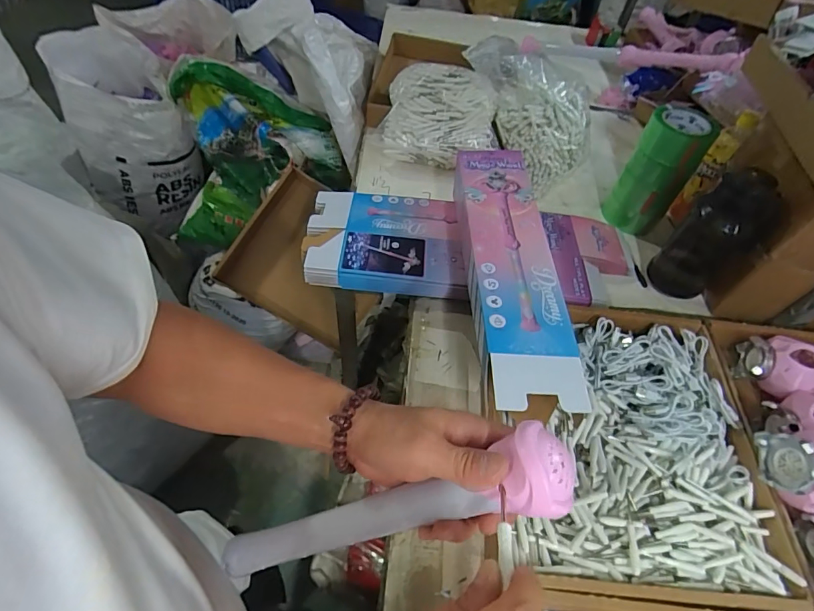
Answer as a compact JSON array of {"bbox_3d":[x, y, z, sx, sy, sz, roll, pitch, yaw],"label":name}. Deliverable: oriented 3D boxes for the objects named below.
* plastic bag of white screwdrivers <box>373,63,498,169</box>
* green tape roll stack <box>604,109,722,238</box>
[{"bbox_3d":[0.065,-0.413,0.941,0.248,0.127,0.193,6,53,-1],"label":"plastic bag of white screwdrivers"},{"bbox_3d":[0.470,-0.248,0.818,0.115,0.210,0.105,34,58,18],"label":"green tape roll stack"}]

